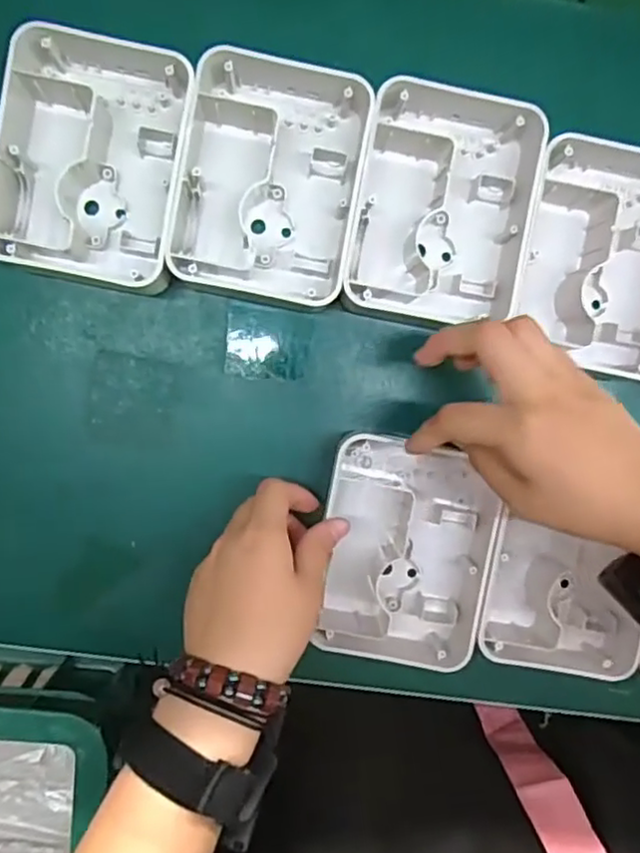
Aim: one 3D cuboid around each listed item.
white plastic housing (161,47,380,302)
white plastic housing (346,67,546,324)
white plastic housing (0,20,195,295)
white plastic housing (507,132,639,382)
[{"bbox_3d":[-0.029,-0.140,0.384,0.100,0.038,0.132,10,93,-4],"label":"white plastic housing"},{"bbox_3d":[0.070,-0.128,0.389,0.099,0.034,0.134,9,93,-4],"label":"white plastic housing"},{"bbox_3d":[-0.126,-0.152,0.382,0.098,0.047,0.137,9,93,-4],"label":"white plastic housing"},{"bbox_3d":[0.165,-0.103,0.398,0.096,0.037,0.138,10,93,-4],"label":"white plastic housing"}]

